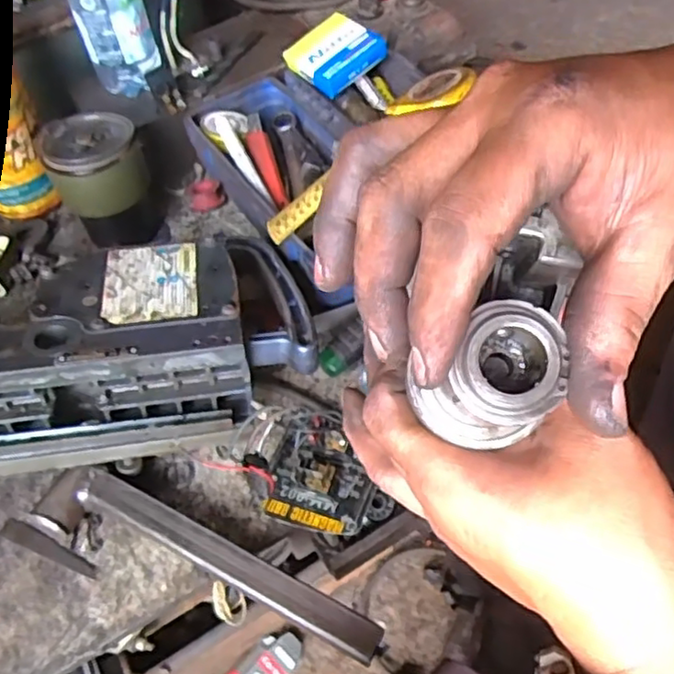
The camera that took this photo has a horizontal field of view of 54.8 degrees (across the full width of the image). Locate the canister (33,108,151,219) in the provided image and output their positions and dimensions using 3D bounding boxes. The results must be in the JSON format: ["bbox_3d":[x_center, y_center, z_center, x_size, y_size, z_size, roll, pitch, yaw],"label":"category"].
[{"bbox_3d":[-0.219,-0.161,0.596,0.082,0.054,0.080,-19,53,-9],"label":"canister"}]

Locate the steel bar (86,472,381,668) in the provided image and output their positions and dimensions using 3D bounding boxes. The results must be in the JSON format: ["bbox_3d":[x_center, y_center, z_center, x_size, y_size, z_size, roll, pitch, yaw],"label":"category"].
[{"bbox_3d":[-0.079,0.151,0.444,0.234,0.015,0.024,21,58,20],"label":"steel bar"}]

